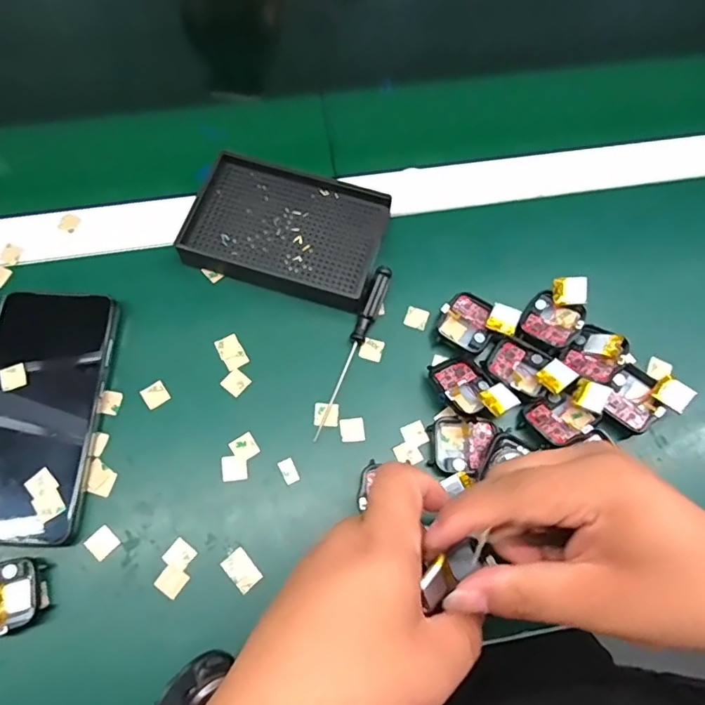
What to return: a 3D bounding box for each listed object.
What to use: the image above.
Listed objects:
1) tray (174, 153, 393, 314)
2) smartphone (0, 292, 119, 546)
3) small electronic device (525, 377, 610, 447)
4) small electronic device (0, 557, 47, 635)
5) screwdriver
[{"bbox_3d":[-0.047,-0.091,0.395,0.139,0.023,0.093,18,68,5],"label":"tray"},{"bbox_3d":[-0.204,0.037,0.341,0.078,0.016,0.159,1,67,-2],"label":"smartphone"},{"bbox_3d":[0.146,0.036,0.348,0.056,0.013,0.032,-29,71,-13],"label":"small electronic device"},{"bbox_3d":[-0.203,0.142,0.306,0.044,0.009,0.036,-14,68,-8],"label":"small electronic device"},{"bbox_3d":[0.001,-0.003,0.366,0.012,0.015,0.131,19,68,6],"label":"screwdriver"}]

